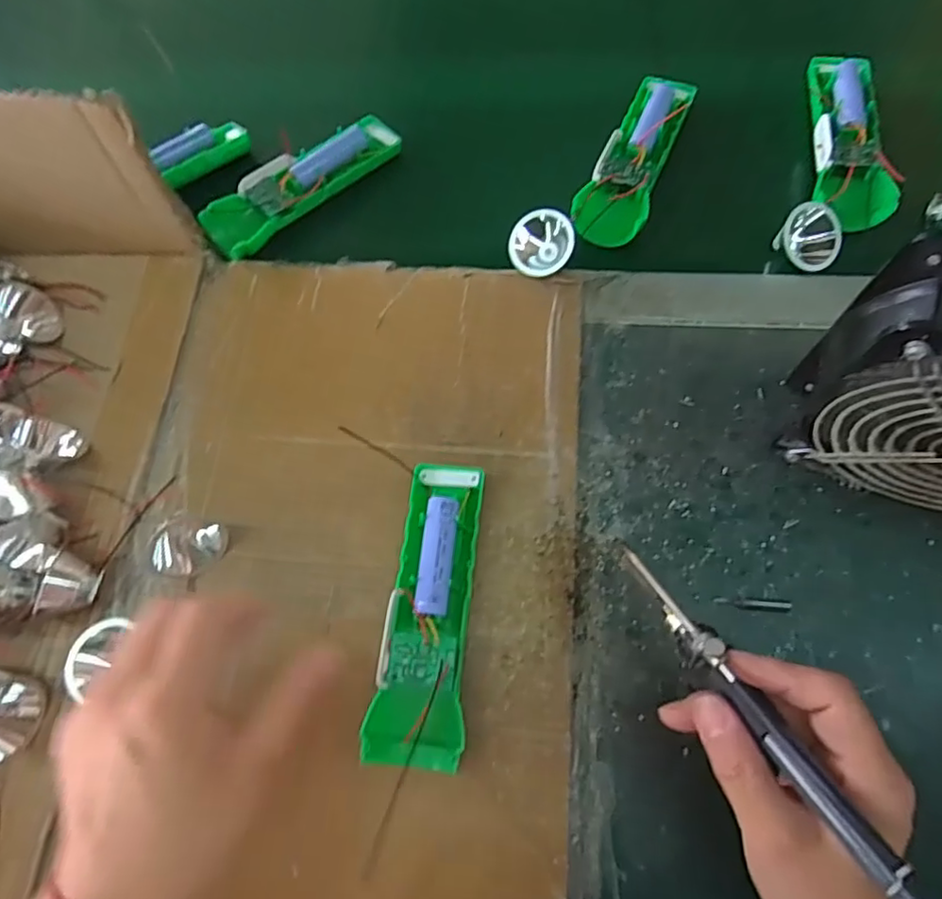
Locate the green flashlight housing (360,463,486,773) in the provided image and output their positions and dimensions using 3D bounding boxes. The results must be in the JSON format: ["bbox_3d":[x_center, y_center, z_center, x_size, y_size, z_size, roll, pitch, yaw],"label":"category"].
[{"bbox_3d":[-0.023,0.083,0.333,0.047,0.038,0.158,3,71,4],"label":"green flashlight housing"}]

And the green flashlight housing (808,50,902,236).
[{"bbox_3d":[0.258,-0.211,0.415,0.043,0.022,0.150,7,69,7],"label":"green flashlight housing"}]

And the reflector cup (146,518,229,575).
[{"bbox_3d":[-0.166,0.056,0.357,0.034,0.028,0.035,-1,70,2],"label":"reflector cup"}]

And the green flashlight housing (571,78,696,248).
[{"bbox_3d":[0.117,-0.208,0.436,0.046,0.034,0.141,23,73,10],"label":"green flashlight housing"}]

